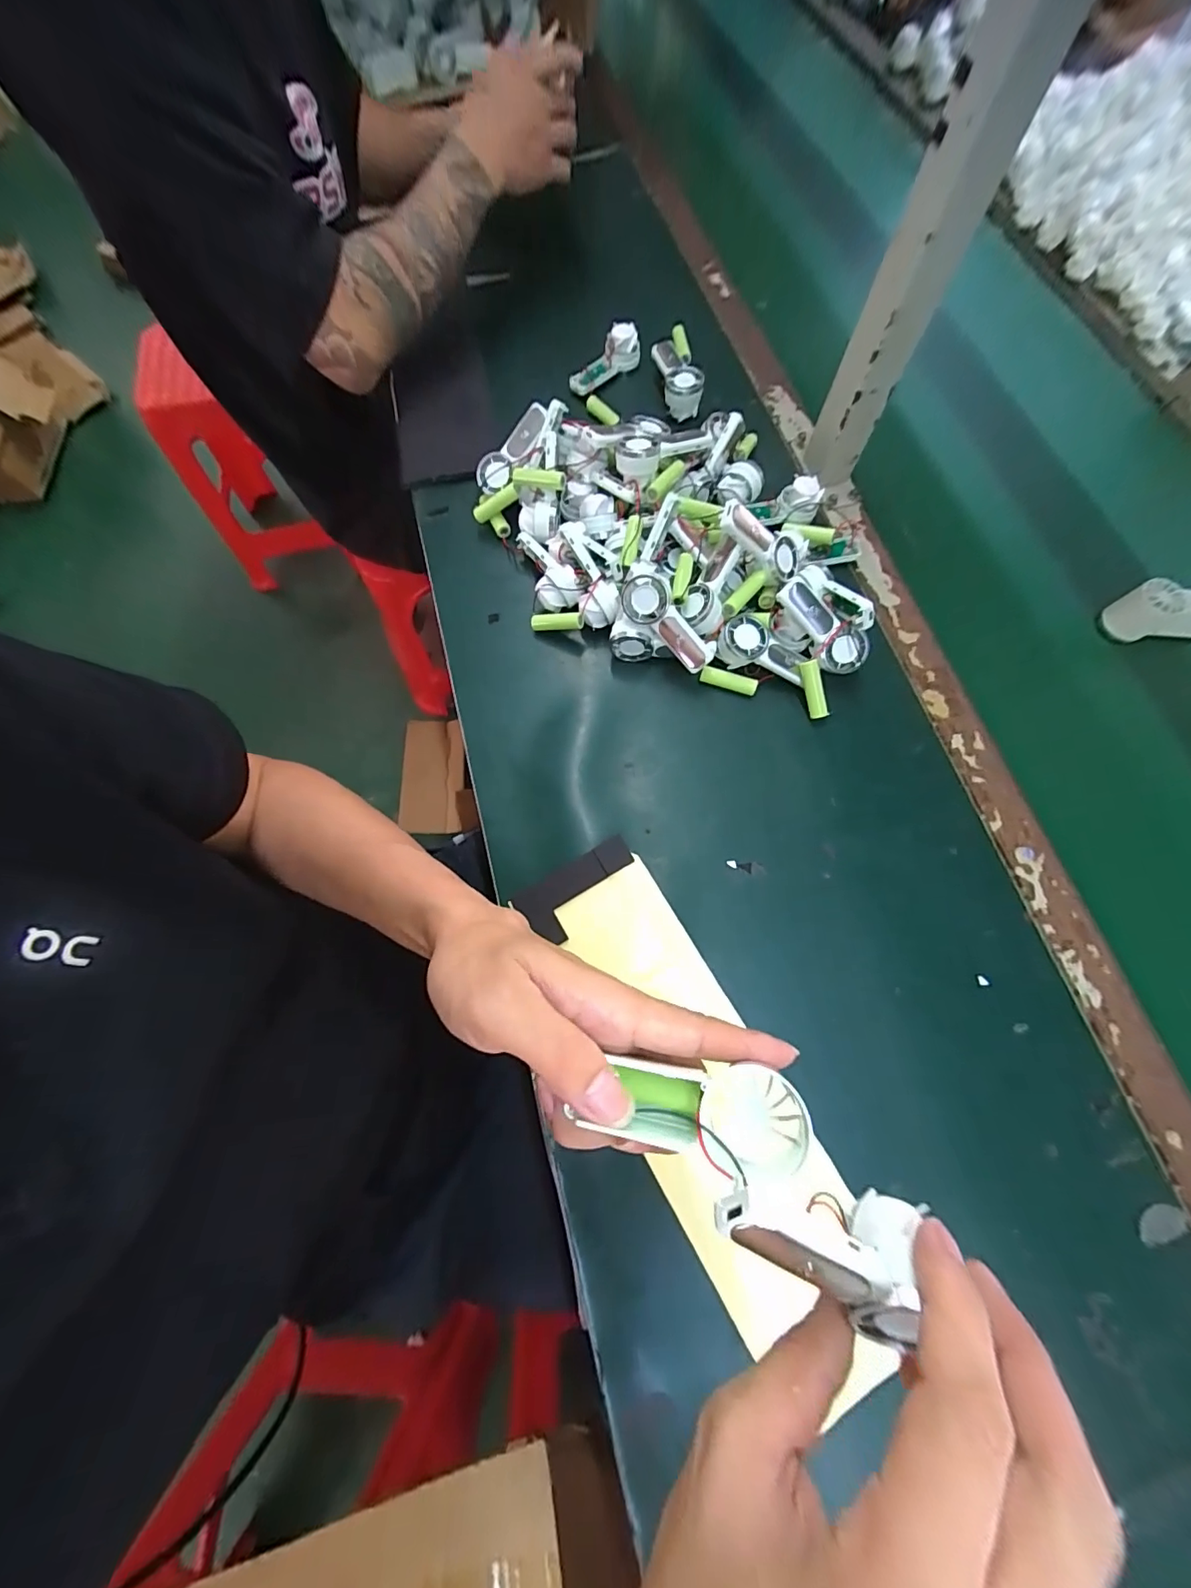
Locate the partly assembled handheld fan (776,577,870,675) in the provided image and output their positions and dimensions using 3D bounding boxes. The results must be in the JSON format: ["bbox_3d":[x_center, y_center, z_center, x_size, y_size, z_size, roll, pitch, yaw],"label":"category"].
[{"bbox_3d":[0.194,-0.145,0.439,0.094,0.029,0.033,44,73,-9],"label":"partly assembled handheld fan"}]

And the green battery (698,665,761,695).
[{"bbox_3d":[0.120,-0.102,0.464,0.051,0.016,0.013,17,70,5],"label":"green battery"}]

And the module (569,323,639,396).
[{"bbox_3d":[0.010,-0.495,0.590,0.087,0.042,0.027,-29,71,17],"label":"module"}]

